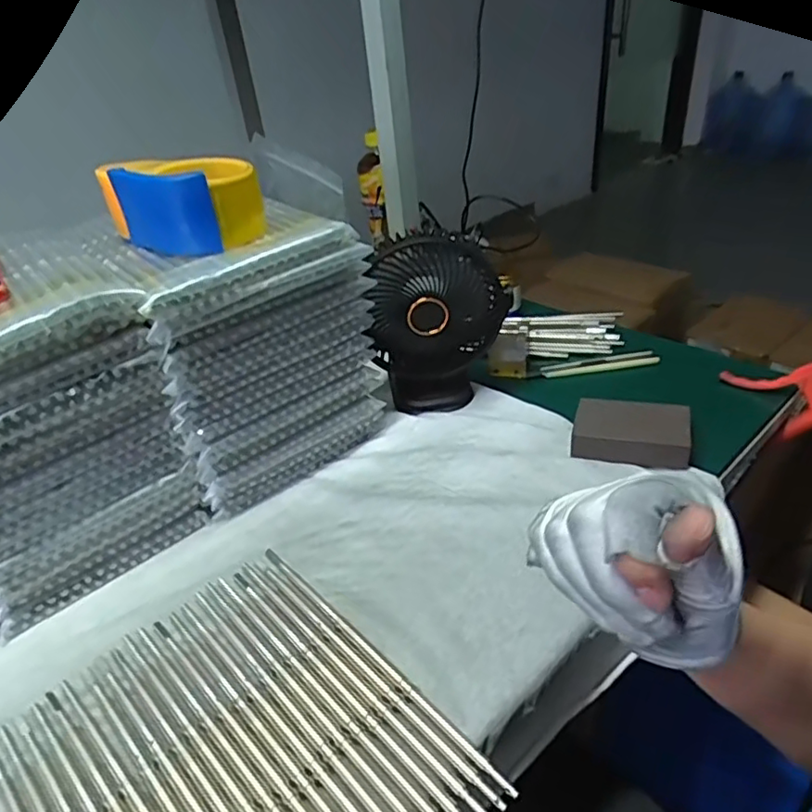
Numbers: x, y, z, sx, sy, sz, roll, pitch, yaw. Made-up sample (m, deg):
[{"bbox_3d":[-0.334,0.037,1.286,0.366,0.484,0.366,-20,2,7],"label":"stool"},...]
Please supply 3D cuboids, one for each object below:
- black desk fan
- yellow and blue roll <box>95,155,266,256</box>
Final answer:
[{"bbox_3d":[0.032,-0.086,0.622,0.131,0.182,0.064,-11,35,-9],"label":"black desk fan"},{"bbox_3d":[-0.185,-0.170,0.507,0.133,0.064,0.063,15,39,26],"label":"yellow and blue roll"}]

